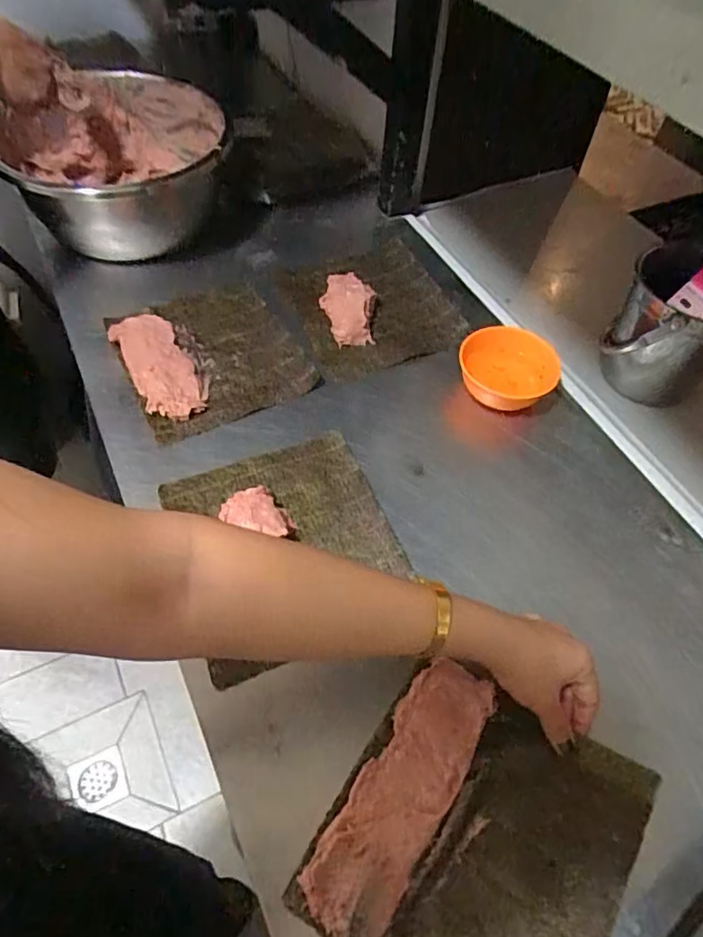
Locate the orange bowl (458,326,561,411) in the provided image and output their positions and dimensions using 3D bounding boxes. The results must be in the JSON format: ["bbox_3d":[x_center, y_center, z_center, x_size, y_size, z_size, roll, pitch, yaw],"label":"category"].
[{"bbox_3d":[0.169,-0.108,0.626,0.106,0.049,0.084,22,57,13],"label":"orange bowl"}]

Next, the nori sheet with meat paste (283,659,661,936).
[{"bbox_3d":[0.085,0.252,0.390,0.179,0.017,0.197,30,60,18],"label":"nori sheet with meat paste"}]

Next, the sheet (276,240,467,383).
[{"bbox_3d":[0.024,-0.211,0.707,0.192,0.029,0.205,-15,57,-13],"label":"sheet"}]

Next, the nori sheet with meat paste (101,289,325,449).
[{"bbox_3d":[-0.163,-0.135,0.655,0.185,0.022,0.208,-25,60,-19],"label":"nori sheet with meat paste"}]

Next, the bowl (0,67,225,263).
[{"bbox_3d":[-0.330,-0.404,0.769,0.283,0.150,0.283,1,55,-2],"label":"bowl"}]

